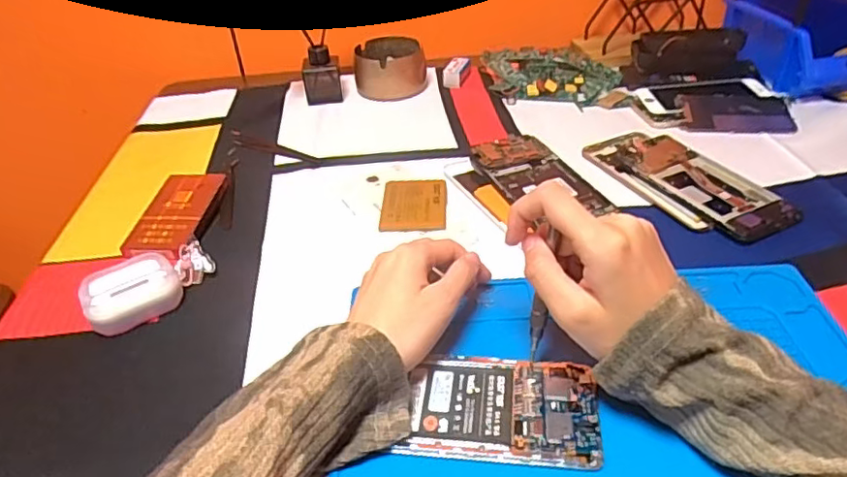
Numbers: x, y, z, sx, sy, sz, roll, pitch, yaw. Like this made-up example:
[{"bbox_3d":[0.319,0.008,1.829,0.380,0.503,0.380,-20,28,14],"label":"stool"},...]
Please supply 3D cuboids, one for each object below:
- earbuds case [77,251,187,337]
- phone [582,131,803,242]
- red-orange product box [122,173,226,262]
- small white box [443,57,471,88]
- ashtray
[{"bbox_3d":[-0.215,0.038,0.446,0.065,0.031,0.049,-23,41,-23],"label":"earbuds case"},{"bbox_3d":[0.225,-0.053,0.531,0.082,0.012,0.181,-21,40,-20],"label":"phone"},{"bbox_3d":[-0.213,-0.018,0.522,0.055,0.020,0.109,0,38,7],"label":"red-orange product box"},{"bbox_3d":[0.040,-0.204,0.741,0.025,0.019,0.051,7,39,15],"label":"small white box"},{"bbox_3d":[-0.040,-0.206,0.729,0.084,0.047,0.086,-6,37,-1],"label":"ashtray"}]

